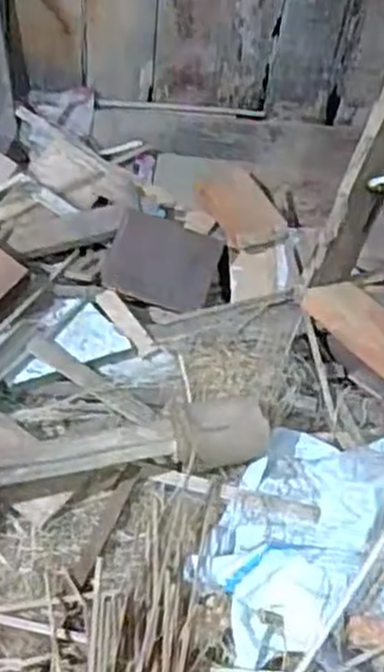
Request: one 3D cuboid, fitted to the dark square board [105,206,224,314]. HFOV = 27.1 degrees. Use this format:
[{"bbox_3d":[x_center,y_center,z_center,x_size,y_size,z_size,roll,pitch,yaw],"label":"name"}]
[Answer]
[{"bbox_3d":[-0.044,-0.110,1.211,0.160,0.123,0.009,18,6,-16],"label":"dark square board"}]

